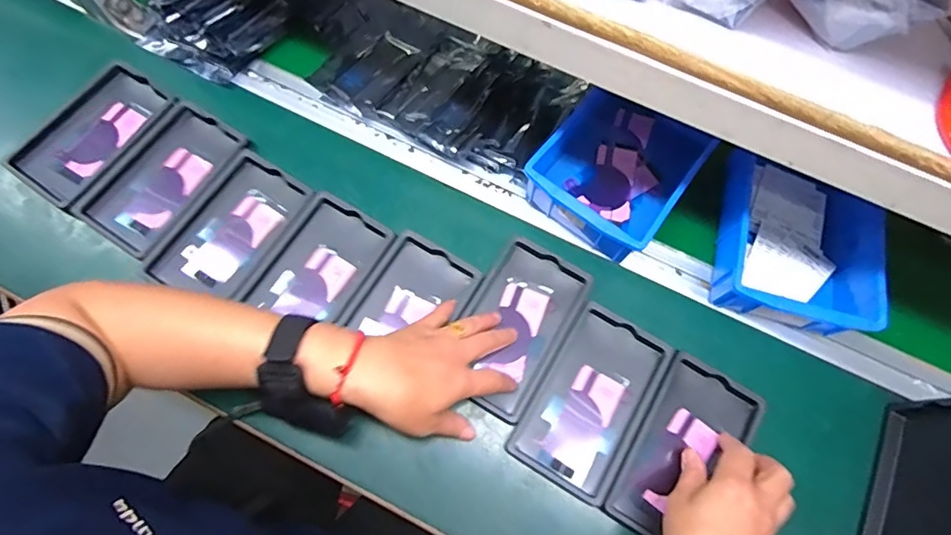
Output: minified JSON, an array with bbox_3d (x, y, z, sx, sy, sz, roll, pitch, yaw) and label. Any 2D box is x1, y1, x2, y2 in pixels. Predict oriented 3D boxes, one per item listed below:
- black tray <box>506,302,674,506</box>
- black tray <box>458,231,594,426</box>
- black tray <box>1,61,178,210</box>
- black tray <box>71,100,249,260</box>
[{"bbox_3d":[0.108,0.121,0.471,0.094,0.012,0.158,32,71,9],"label":"black tray"},{"bbox_3d":[0.037,0.056,0.484,0.092,0.017,0.155,30,73,9],"label":"black tray"},{"bbox_3d":[-0.401,-0.141,0.540,0.097,0.016,0.157,34,71,9],"label":"black tray"},{"bbox_3d":[-0.319,-0.092,0.528,0.096,0.017,0.159,32,71,9],"label":"black tray"}]

